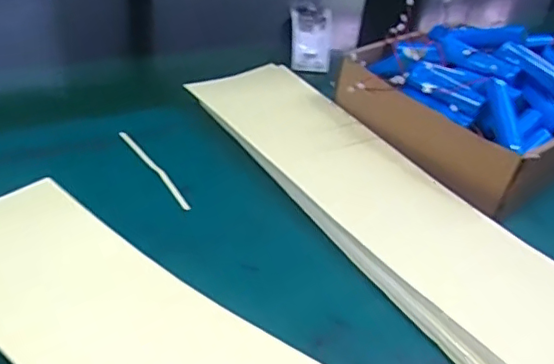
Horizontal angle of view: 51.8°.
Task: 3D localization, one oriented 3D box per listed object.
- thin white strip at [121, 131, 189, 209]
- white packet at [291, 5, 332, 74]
[{"bbox_3d":[-0.104,-0.012,0.483,0.009,0.004,0.120,-20,46,-32],"label":"thin white strip"},{"bbox_3d":[0.042,-0.180,0.701,0.047,0.023,0.101,2,66,-5],"label":"white packet"}]

